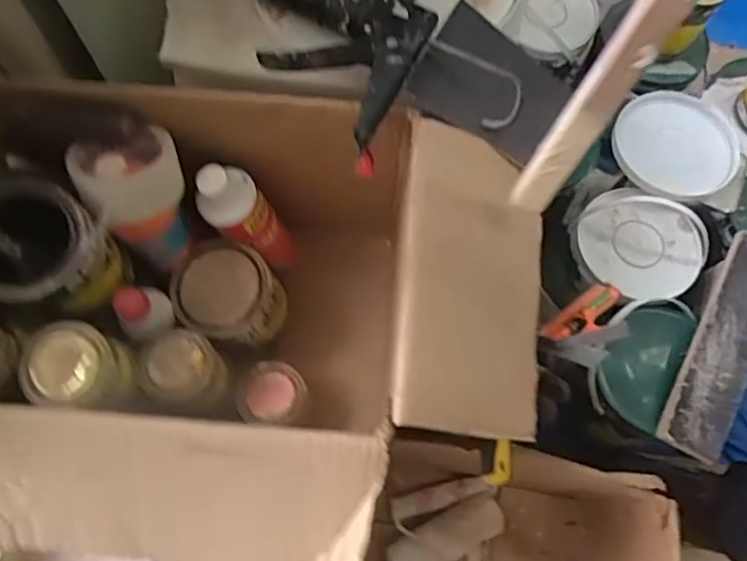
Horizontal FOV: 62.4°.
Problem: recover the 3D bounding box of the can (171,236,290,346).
[{"bbox_3d":[-0.156,0.018,0.682,0.111,0.094,0.110,1,71,-2],"label":"can"}]

